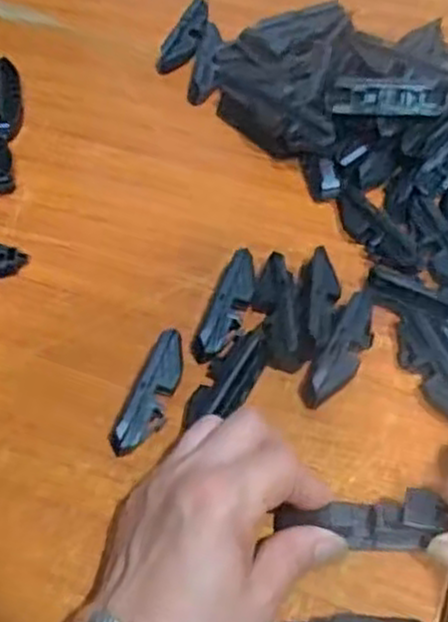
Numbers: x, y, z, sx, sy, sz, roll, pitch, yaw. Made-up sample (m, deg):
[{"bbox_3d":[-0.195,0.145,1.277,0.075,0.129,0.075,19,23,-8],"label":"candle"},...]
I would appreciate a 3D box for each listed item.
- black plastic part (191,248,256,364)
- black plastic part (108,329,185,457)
[{"bbox_3d":[0.002,-0.002,0.454,0.022,0.020,0.075,16,57,14],"label":"black plastic part"},{"bbox_3d":[-0.037,0.044,0.415,0.018,0.018,0.072,17,57,15],"label":"black plastic part"}]

